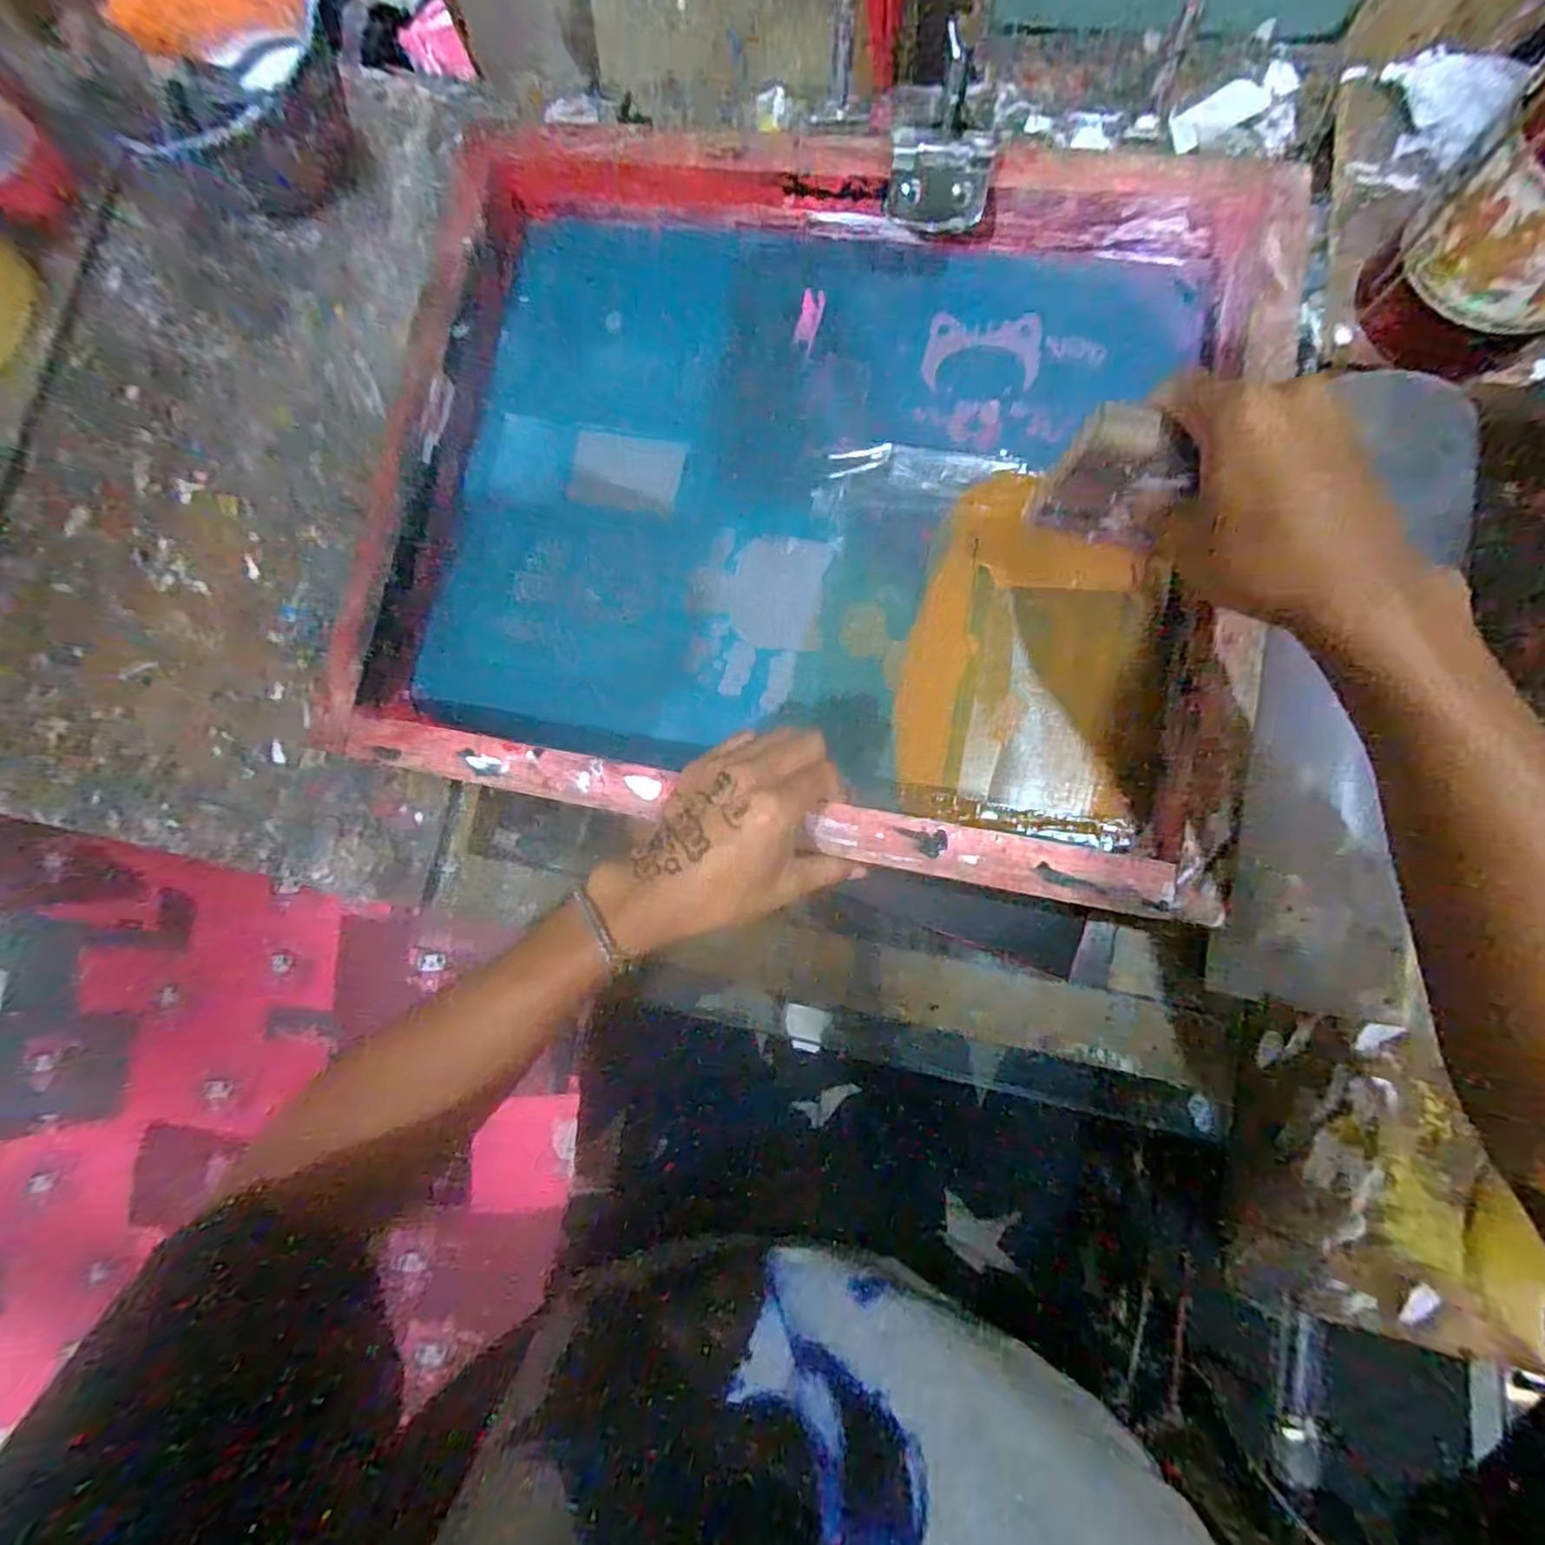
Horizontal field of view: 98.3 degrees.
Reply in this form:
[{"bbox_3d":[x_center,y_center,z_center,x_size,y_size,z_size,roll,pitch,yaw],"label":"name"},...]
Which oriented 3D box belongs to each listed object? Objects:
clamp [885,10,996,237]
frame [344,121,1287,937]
[{"bbox_3d":[0.106,-0.403,0.415,0.061,0.035,0.113,4,81,7],"label":"clamp"},{"bbox_3d":[0.017,-0.181,0.425,0.517,0.061,0.437,11,85,8],"label":"frame"}]

